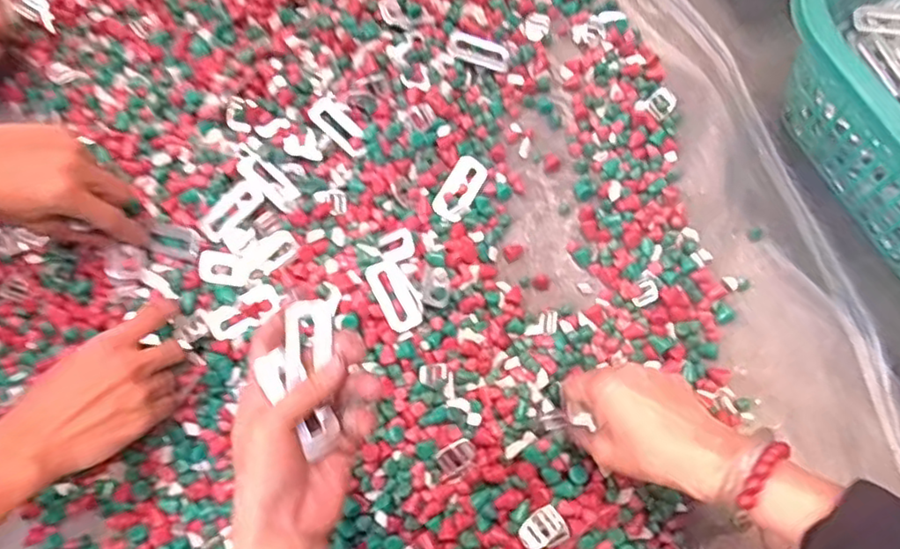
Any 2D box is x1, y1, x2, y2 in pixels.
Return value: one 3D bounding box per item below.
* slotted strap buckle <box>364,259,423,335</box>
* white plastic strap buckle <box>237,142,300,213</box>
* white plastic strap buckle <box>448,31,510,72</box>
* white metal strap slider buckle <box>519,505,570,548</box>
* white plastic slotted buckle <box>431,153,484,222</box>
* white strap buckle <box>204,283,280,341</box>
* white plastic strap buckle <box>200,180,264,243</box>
[{"bbox_3d":[-0.047,0.017,0.521,0.027,0.013,0.060,-30,77,-6],"label":"slotted strap buckle"},{"bbox_3d":[-0.161,-0.086,0.552,0.066,0.006,0.028,44,61,-12],"label":"white plastic strap buckle"},{"bbox_3d":[0.026,-0.206,0.582,0.058,0.006,0.027,10,85,-17],"label":"white plastic strap buckle"},{"bbox_3d":[0.069,0.190,0.469,0.033,0.008,0.026,-32,77,-7],"label":"white metal strap slider buckle"},{"bbox_3d":[0.009,-0.076,0.558,0.031,0.009,0.059,29,78,9],"label":"white plastic slotted buckle"},{"bbox_3d":[-0.171,0.031,0.523,0.058,0.012,0.028,-32,77,-7],"label":"white strap buckle"},{"bbox_3d":[-0.186,-0.056,0.535,0.028,0.004,0.058,41,80,11],"label":"white plastic strap buckle"}]

